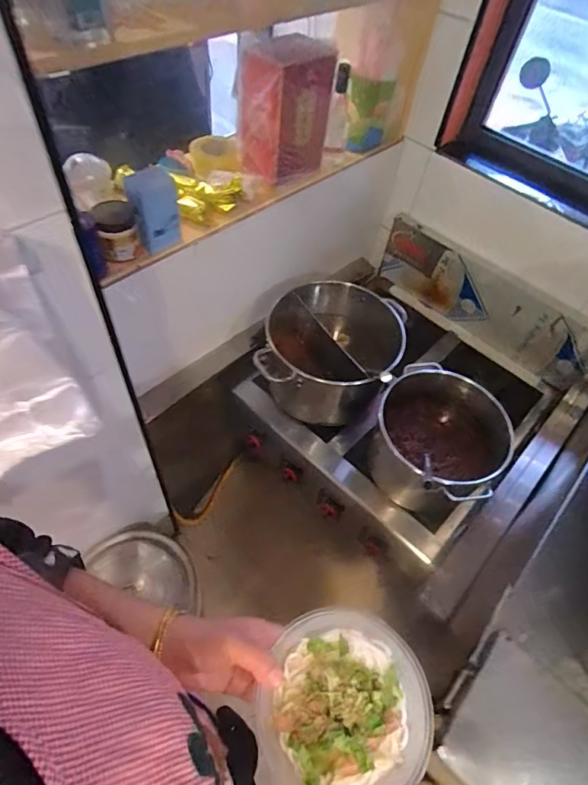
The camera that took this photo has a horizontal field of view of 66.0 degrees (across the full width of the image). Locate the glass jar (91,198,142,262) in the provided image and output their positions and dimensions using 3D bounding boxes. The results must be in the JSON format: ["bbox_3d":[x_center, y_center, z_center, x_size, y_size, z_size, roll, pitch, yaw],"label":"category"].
[{"bbox_3d":[-0.337,-0.309,0.874,0.084,0.083,0.083,2,52,-3],"label":"glass jar"}]

